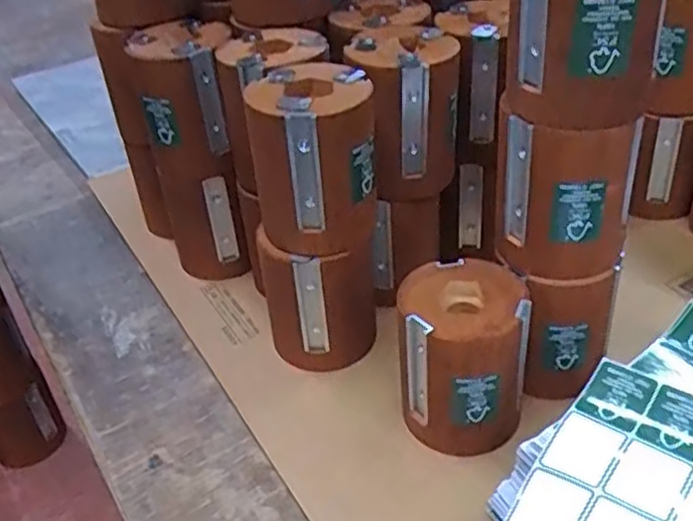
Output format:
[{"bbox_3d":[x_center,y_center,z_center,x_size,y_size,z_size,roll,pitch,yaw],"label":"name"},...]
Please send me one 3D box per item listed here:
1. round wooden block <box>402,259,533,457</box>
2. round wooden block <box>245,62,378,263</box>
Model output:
[{"bbox_3d":[0.074,0.066,0.451,0.073,0.105,0.074,-4,36,3],"label":"round wooden block"},{"bbox_3d":[-0.020,-0.066,0.465,0.080,0.100,0.077,-12,37,-6],"label":"round wooden block"}]

